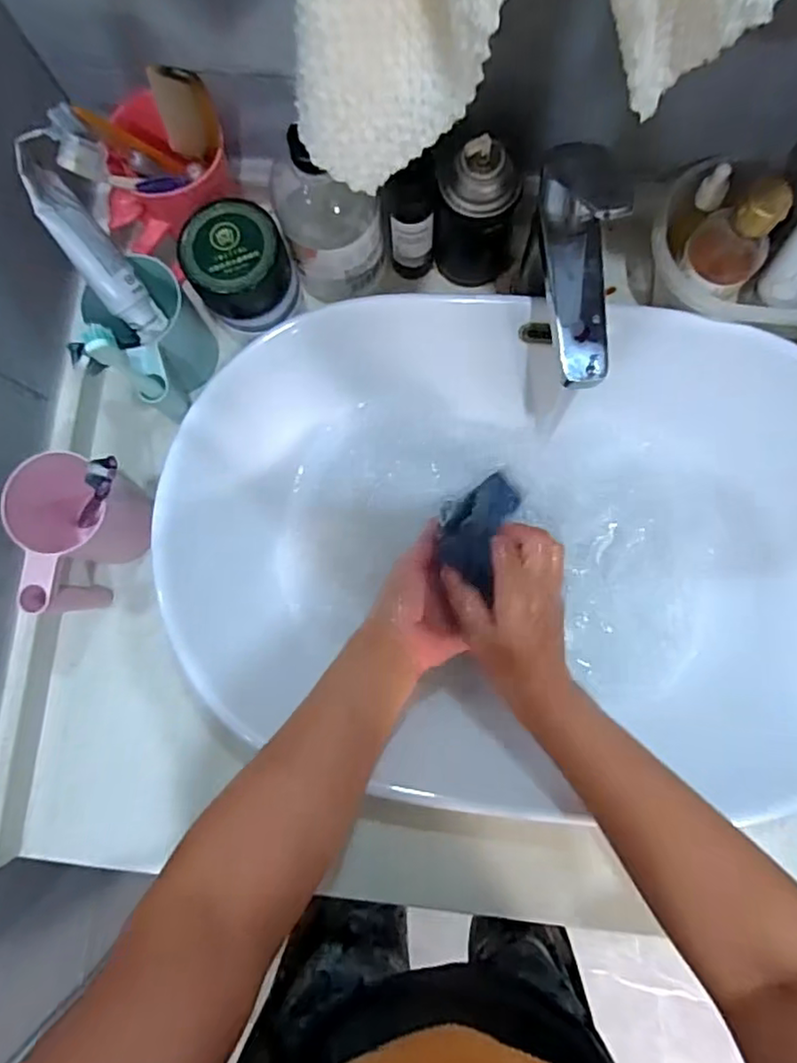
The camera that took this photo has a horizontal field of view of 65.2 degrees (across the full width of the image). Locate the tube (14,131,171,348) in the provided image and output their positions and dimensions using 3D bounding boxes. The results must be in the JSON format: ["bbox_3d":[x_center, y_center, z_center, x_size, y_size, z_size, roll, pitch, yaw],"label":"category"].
[{"bbox_3d":[-0.218,-0.201,0.444,0.033,0.048,0.136,-34,123,-3],"label":"tube"}]

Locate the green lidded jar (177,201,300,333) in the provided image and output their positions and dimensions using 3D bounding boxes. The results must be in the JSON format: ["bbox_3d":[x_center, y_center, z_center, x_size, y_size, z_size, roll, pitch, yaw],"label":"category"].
[{"bbox_3d":[-0.123,-0.207,0.486,0.076,0.068,0.073,0,83,2],"label":"green lidded jar"}]

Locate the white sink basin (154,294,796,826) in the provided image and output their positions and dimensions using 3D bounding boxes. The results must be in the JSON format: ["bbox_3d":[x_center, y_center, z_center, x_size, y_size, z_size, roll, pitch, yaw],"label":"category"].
[{"bbox_3d":[0.108,0.005,0.528,0.557,0.112,0.392,4,83,2],"label":"white sink basin"}]

